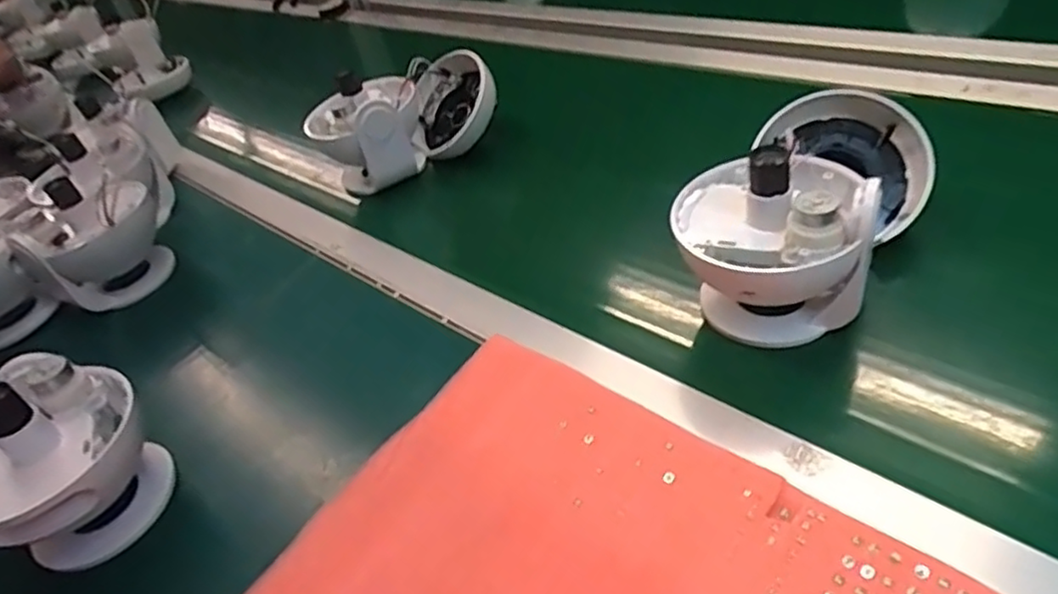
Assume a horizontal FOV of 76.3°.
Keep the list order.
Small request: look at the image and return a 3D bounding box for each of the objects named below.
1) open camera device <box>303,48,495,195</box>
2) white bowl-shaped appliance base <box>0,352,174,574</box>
[{"bbox_3d":[-0.135,-0.180,0.716,0.184,0.105,0.093,-13,41,-15],"label":"open camera device"},{"bbox_3d":[-0.299,0.104,0.421,0.108,0.102,0.108,29,47,31],"label":"white bowl-shaped appliance base"}]

